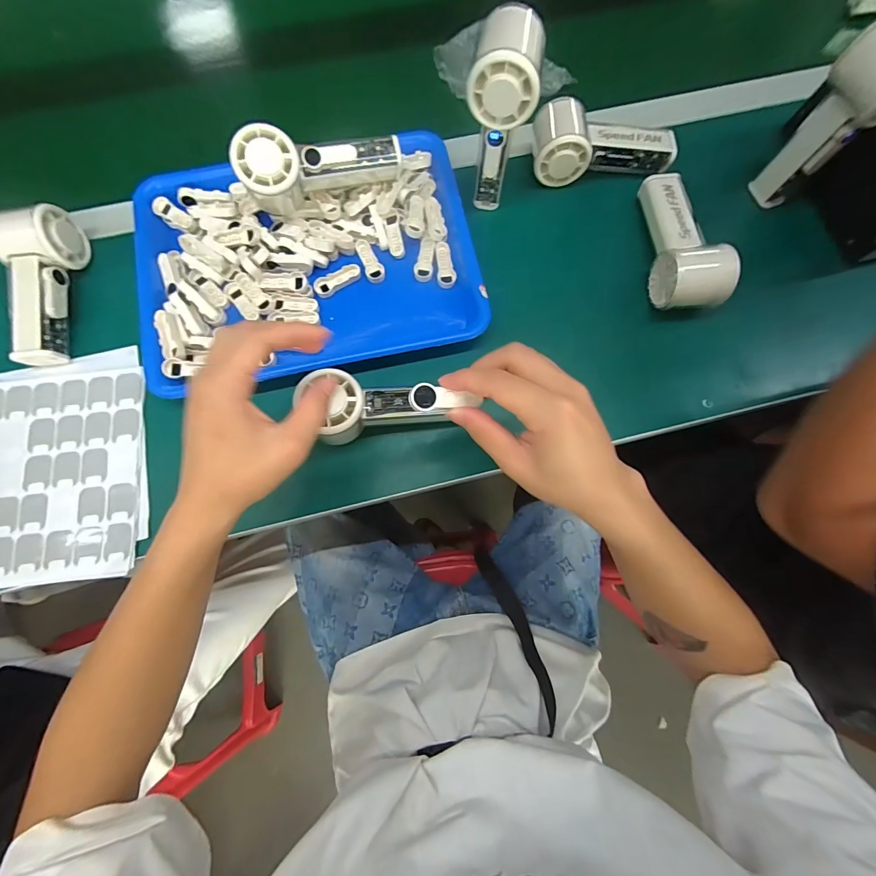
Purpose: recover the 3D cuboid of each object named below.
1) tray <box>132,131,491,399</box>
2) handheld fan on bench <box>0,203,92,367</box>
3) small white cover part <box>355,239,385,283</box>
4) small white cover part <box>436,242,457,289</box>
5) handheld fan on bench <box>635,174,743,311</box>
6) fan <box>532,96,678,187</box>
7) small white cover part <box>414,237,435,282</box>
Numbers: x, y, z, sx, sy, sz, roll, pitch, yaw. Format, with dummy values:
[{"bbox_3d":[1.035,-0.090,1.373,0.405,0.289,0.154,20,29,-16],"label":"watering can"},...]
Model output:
[{"bbox_3d":[-0.132,-0.183,0.404,0.331,0.033,0.237,-12,77,-3],"label":"tray"},{"bbox_3d":[-0.401,-0.151,0.386,0.055,0.060,0.156,-1,77,-1],"label":"handheld fan on bench"},{"bbox_3d":[-0.072,-0.189,0.413,0.019,0.005,0.047,-26,91,-6],"label":"small white cover part"},{"bbox_3d":[0.009,-0.183,0.414,0.020,0.009,0.049,-2,77,-1],"label":"small white cover part"},{"bbox_3d":[0.243,-0.202,0.393,0.054,0.059,0.157,-2,77,-1],"label":"handheld fan on bench"},{"bbox_3d":[0.179,-0.320,0.426,0.150,0.050,0.065,-1,77,0],"label":"fan"},{"bbox_3d":[-0.013,-0.189,0.414,0.019,0.004,0.046,9,90,2],"label":"small white cover part"}]

